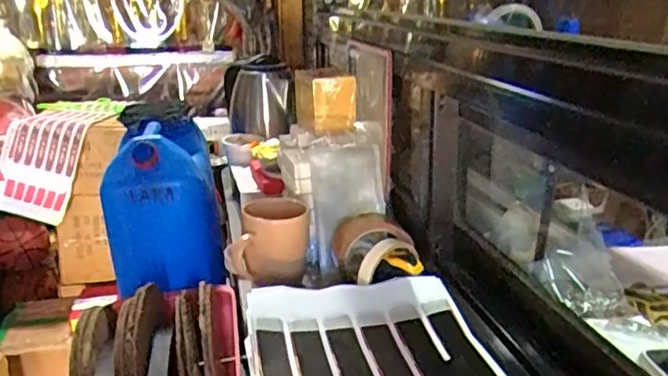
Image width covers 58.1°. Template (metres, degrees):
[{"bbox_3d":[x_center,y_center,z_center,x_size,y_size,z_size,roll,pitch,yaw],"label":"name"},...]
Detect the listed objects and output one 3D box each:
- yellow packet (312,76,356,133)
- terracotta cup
[{"bbox_3d":[0.001,-0.114,0.825,0.059,0.072,0.012,-2,19,-6],"label":"yellow packet"},{"bbox_3d":[-0.077,0.071,0.728,0.092,0.096,0.082,-1,19,-2],"label":"terracotta cup"}]

